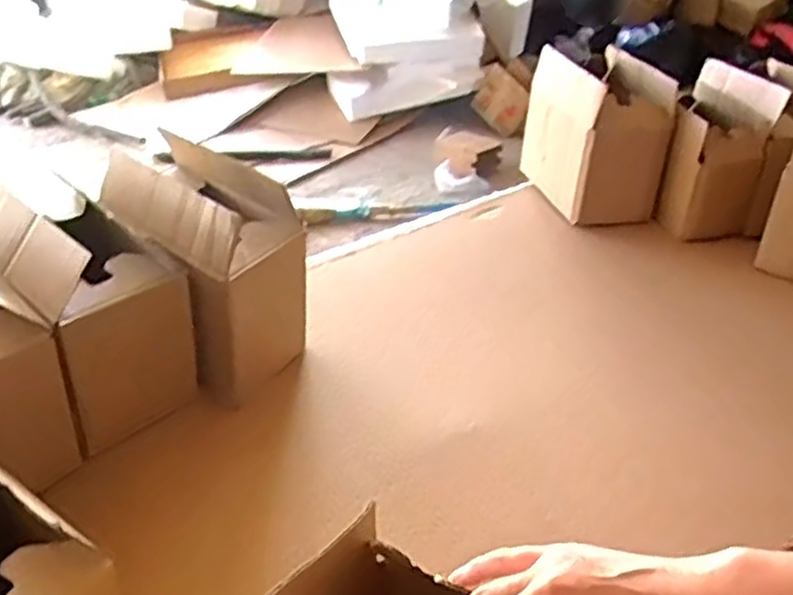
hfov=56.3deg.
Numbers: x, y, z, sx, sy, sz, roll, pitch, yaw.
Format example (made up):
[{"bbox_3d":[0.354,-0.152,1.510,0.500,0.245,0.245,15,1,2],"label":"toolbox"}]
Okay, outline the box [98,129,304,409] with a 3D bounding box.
[{"bbox_3d":[-0.212,-0.051,0.822,0.148,0.193,0.265,-22,42,-36],"label":"box"}]

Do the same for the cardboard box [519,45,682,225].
[{"bbox_3d":[0.325,-0.265,1.206,0.156,0.212,0.253,0,33,-7],"label":"cardboard box"}]

